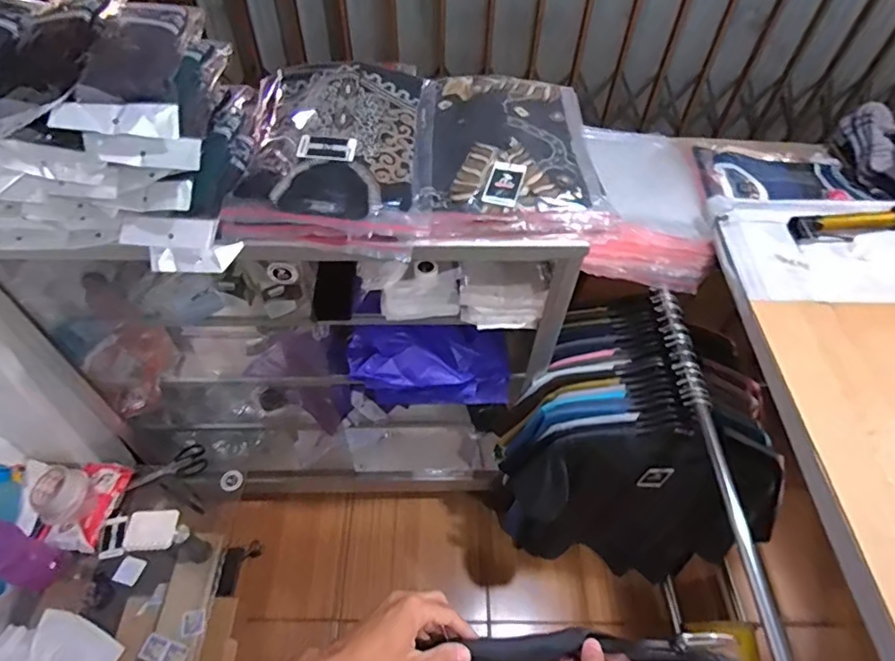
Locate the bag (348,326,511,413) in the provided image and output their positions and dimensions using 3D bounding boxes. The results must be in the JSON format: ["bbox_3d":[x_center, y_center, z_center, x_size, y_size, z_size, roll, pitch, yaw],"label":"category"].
[{"bbox_3d":[-0.032,0.068,1.126,0.332,0.233,0.131,-4,54,-5],"label":"bag"}]

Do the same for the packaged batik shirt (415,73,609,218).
[{"bbox_3d":[0.104,-0.319,0.895,0.287,0.046,0.366,3,53,0],"label":"packaged batik shirt"}]

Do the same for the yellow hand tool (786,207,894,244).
[{"bbox_3d":[0.691,-0.187,0.924,0.198,0.031,0.052,-6,54,-7],"label":"yellow hand tool"}]

